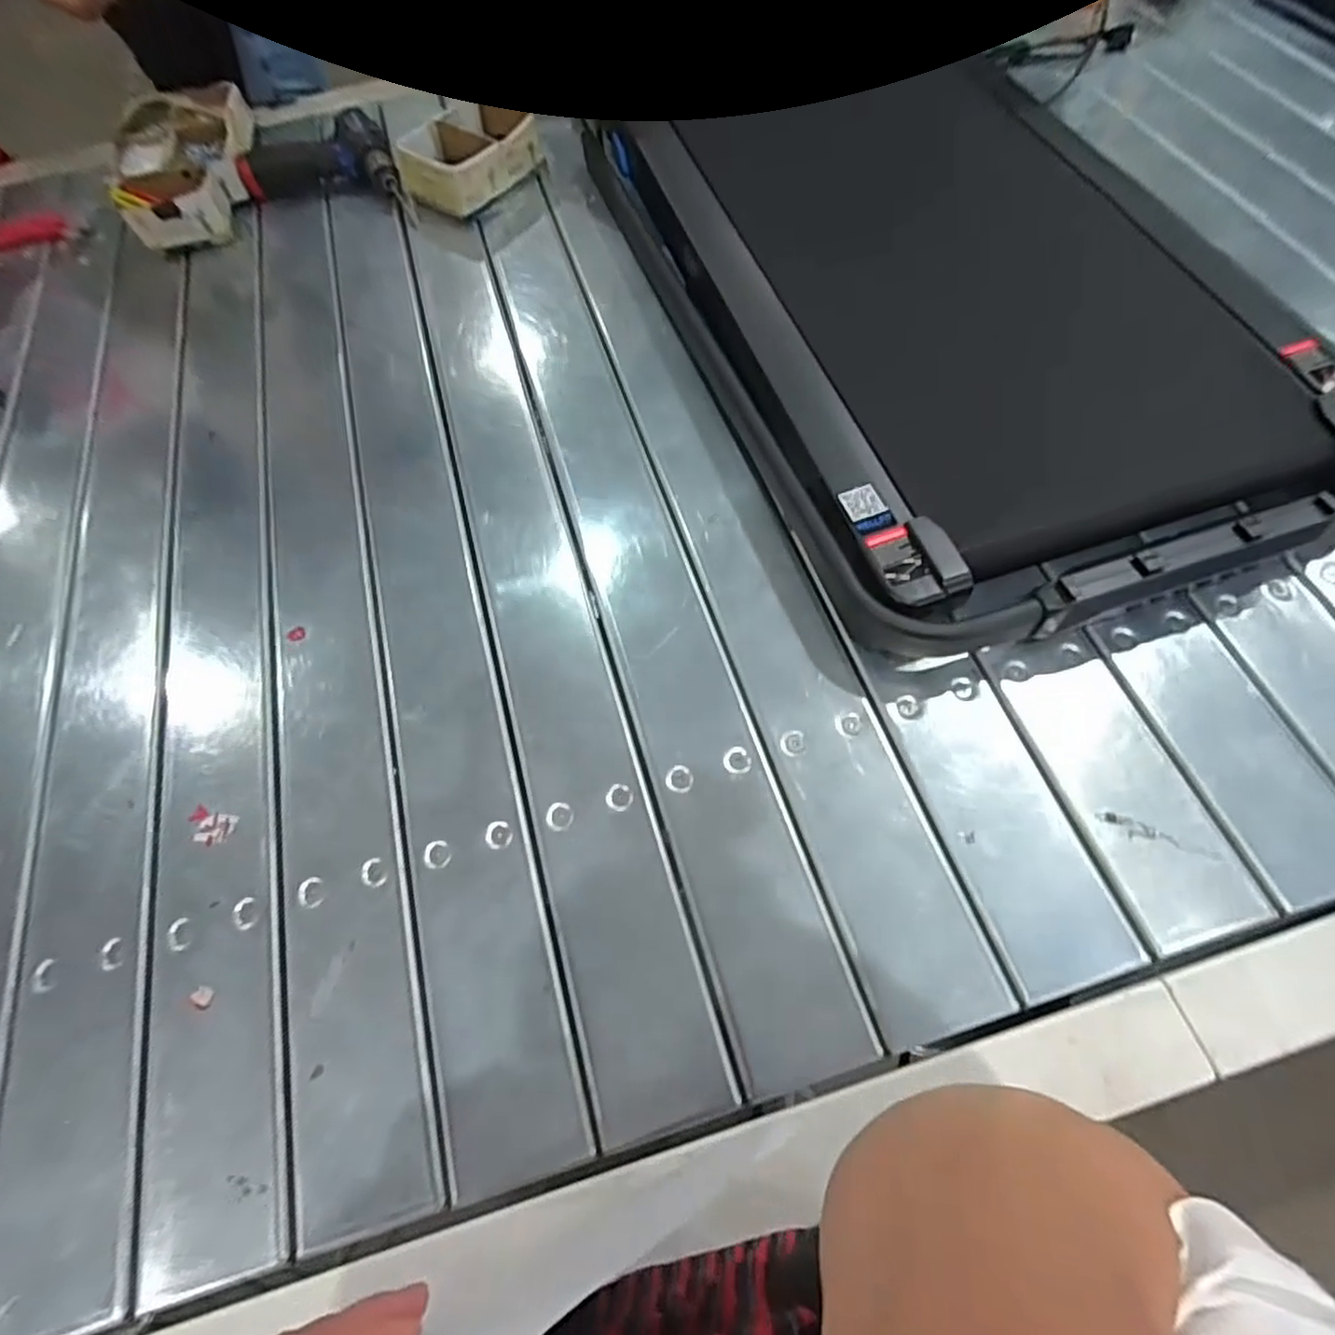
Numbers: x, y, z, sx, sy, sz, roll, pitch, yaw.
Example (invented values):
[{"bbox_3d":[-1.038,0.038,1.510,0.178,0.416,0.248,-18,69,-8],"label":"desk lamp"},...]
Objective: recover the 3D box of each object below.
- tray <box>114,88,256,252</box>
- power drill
[{"bbox_3d":[-0.705,-0.739,1.028,0.180,0.064,0.332,-16,64,-4],"label":"tray"},{"bbox_3d":[-0.492,-0.702,0.998,0.196,0.072,0.223,-29,66,-9],"label":"power drill"}]

